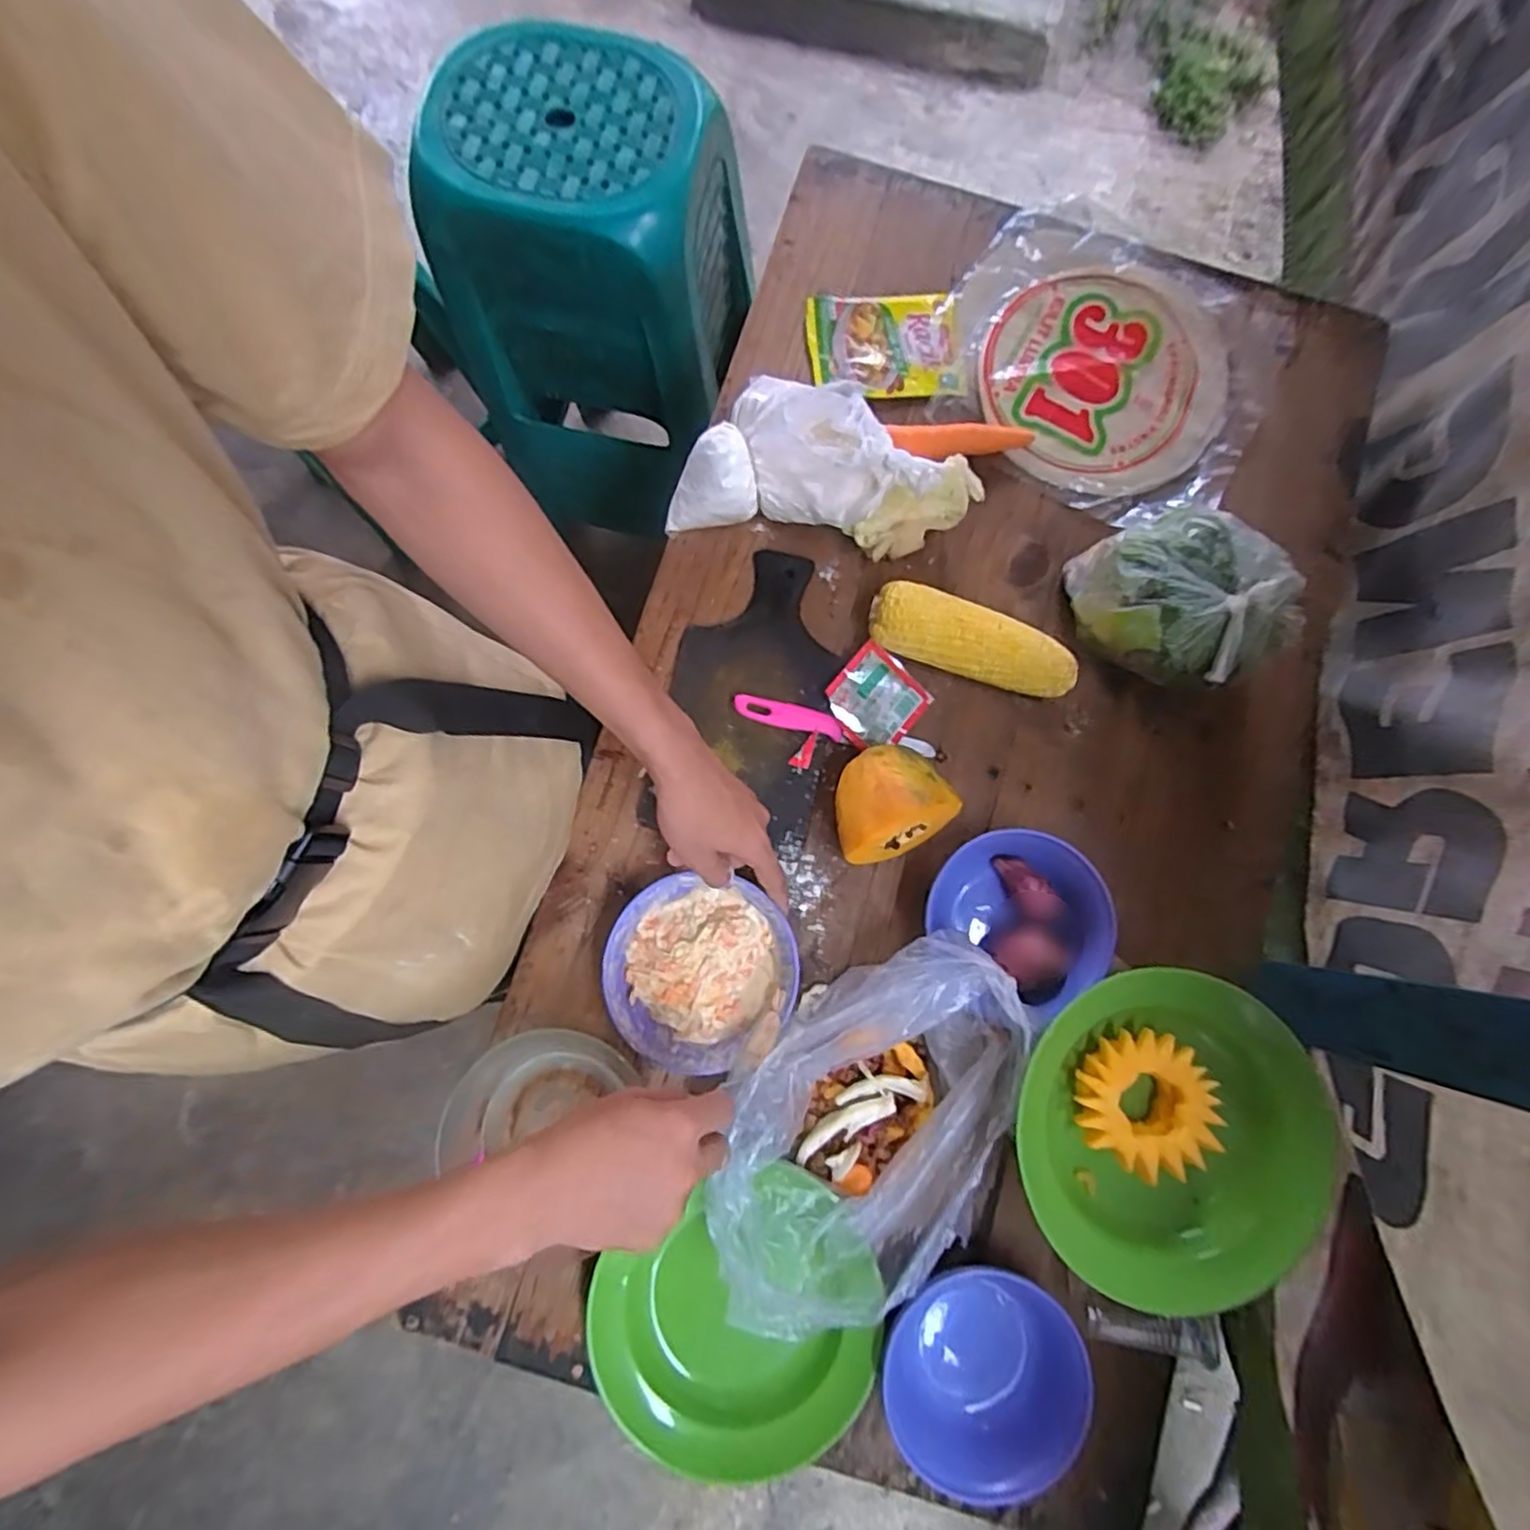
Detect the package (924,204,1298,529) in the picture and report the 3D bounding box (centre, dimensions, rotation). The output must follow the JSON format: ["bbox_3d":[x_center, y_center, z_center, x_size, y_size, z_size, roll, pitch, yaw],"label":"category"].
[{"bbox_3d":[0.319,-0.378,0.655,0.298,0.030,0.270,31,81,6],"label":"package"}]

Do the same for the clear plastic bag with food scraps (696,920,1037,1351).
[{"bbox_3d":[0.073,0.262,0.520,0.170,0.094,0.280,31,81,6],"label":"clear plastic bag with food scraps"}]

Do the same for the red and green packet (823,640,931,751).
[{"bbox_3d":[0.094,-0.055,0.592,0.075,0.005,0.078,44,77,-12],"label":"red and green packet"}]

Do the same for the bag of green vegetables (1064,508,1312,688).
[{"bbox_3d":[0.332,-0.129,0.564,0.165,0.087,0.120,40,83,8],"label":"bag of green vegetables"}]

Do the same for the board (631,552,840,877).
[{"bbox_3d":[-0.010,-0.059,0.594,0.139,0.015,0.252,13,80,3],"label":"board"}]

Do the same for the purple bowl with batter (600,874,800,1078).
[{"bbox_3d":[-0.049,0.165,0.553,0.144,0.041,0.141,5,80,2],"label":"purple bowl with batter"}]

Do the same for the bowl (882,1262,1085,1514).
[{"bbox_3d":[0.166,0.459,0.524,0.147,0.062,0.144,0,79,1],"label":"bowl"}]

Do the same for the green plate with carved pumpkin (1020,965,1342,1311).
[{"bbox_3d":[0.277,0.251,0.478,0.213,0.044,0.205,0,79,1],"label":"green plate with carved pumpkin"}]

